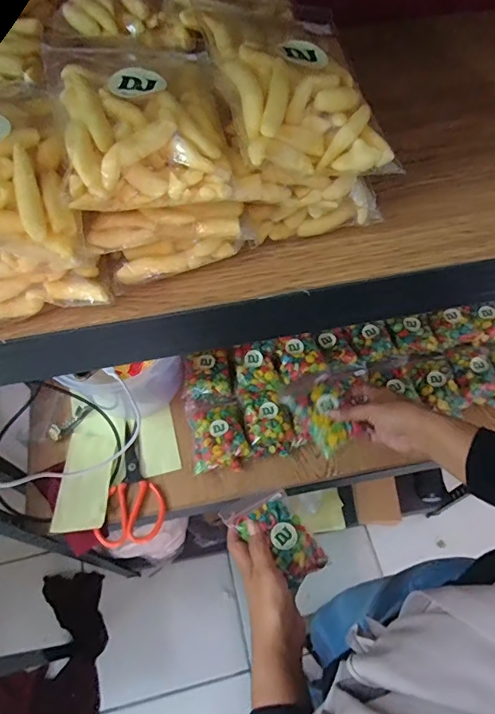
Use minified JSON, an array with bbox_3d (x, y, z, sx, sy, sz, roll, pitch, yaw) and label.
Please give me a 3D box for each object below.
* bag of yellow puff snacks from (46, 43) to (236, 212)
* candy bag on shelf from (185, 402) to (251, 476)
[{"bbox_3d":[-0.057,-0.139,0.250,0.090,0.032,0.135,-13,61,-7],"label":"bag of yellow puff snacks"},{"bbox_3d":[-0.051,0.124,0.754,0.087,0.050,0.117,-9,61,-5],"label":"candy bag on shelf"}]

